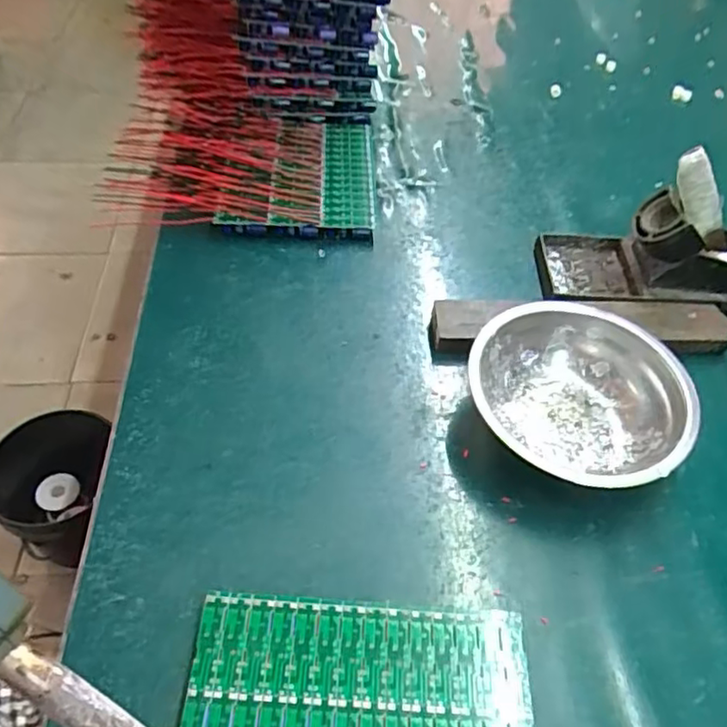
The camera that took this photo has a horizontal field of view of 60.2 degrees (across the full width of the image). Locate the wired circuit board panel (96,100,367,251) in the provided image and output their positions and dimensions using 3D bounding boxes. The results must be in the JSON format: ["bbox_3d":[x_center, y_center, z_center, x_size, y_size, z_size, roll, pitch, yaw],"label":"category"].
[{"bbox_3d":[-0.100,-0.166,0.530,0.215,0.032,0.164,1,50,-2],"label":"wired circuit board panel"}]

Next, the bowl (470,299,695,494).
[{"bbox_3d":[0.133,0.018,0.382,0.119,0.042,0.125,1,49,-1],"label":"bowl"}]

